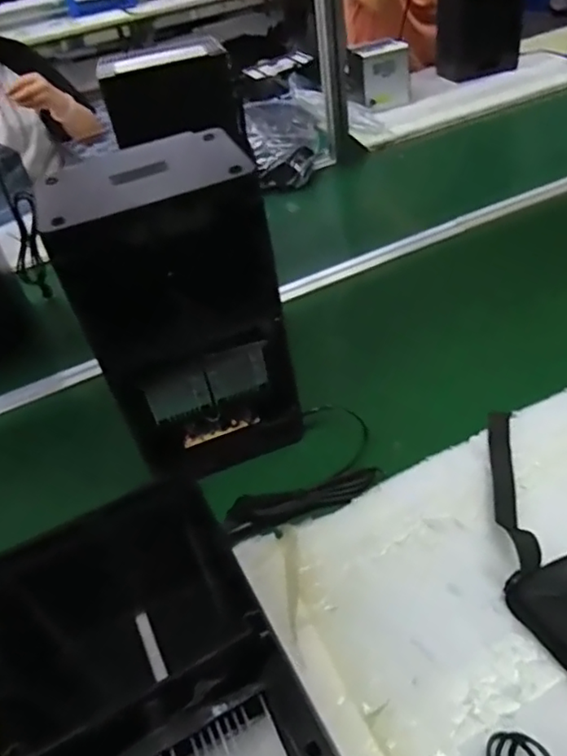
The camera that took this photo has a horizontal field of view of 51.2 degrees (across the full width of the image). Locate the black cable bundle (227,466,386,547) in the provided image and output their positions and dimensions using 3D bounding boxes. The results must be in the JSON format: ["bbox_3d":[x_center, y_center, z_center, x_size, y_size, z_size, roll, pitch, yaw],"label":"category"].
[{"bbox_3d":[0.022,0.141,0.667,0.184,0.016,0.047,-15,46,-8],"label":"black cable bundle"}]

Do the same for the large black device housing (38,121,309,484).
[{"bbox_3d":[-0.107,-0.060,0.665,0.203,0.351,0.136,-19,42,-10],"label":"large black device housing"}]

